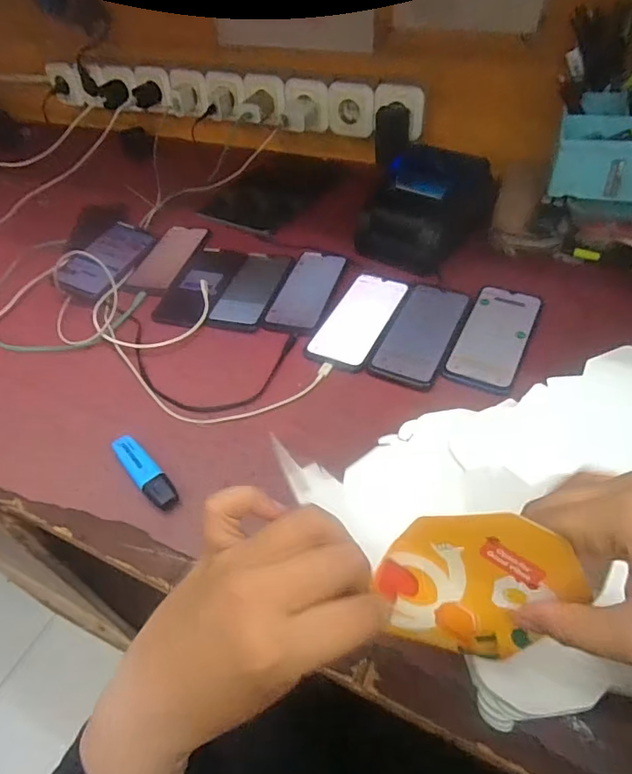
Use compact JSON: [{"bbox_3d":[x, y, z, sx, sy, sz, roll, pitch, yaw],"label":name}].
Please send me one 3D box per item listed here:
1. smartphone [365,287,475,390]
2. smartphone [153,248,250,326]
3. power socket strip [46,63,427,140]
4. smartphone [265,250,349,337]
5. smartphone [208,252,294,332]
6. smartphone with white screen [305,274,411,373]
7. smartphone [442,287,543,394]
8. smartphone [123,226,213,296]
[{"bbox_3d":[0.131,-0.070,0.611,0.083,0.008,0.178,18,52,21],"label":"smartphone"},{"bbox_3d":[-0.164,-0.148,0.706,0.082,0.007,0.168,10,50,14],"label":"smartphone"},{"bbox_3d":[-0.199,-0.522,0.911,0.795,0.081,0.072,15,51,19],"label":"power socket strip"},{"bbox_3d":[-0.012,-0.132,0.679,0.077,0.011,0.164,11,50,15],"label":"smartphone"},{"bbox_3d":[-0.088,-0.136,0.695,0.075,0.007,0.165,9,50,14],"label":"smartphone"},{"bbox_3d":[0.058,-0.087,0.632,0.084,0.010,0.173,19,53,22],"label":"smartphone with white screen"},{"bbox_3d":[0.212,-0.062,0.591,0.079,0.014,0.167,19,53,21],"label":"smartphone"},{"bbox_3d":[-0.224,-0.198,0.758,0.080,0.012,0.158,10,50,15],"label":"smartphone"}]

